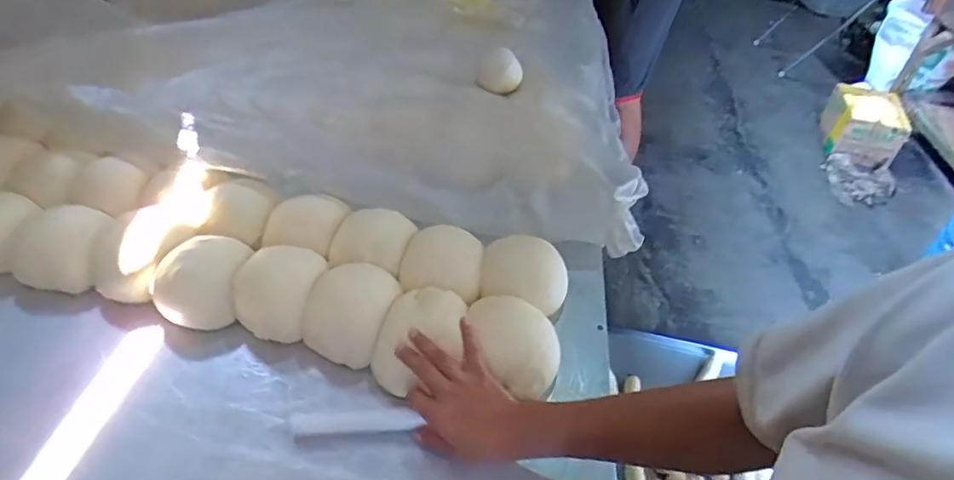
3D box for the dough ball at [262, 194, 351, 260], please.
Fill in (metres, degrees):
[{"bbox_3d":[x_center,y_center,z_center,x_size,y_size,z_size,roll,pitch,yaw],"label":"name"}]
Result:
[{"bbox_3d":[-0.223,-0.028,0.726,0.085,0.040,0.088,13,43,8],"label":"dough ball"}]

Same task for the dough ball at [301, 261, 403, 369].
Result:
[{"bbox_3d":[-0.146,0.080,0.649,0.098,0.066,0.109,20,45,16],"label":"dough ball"}]

